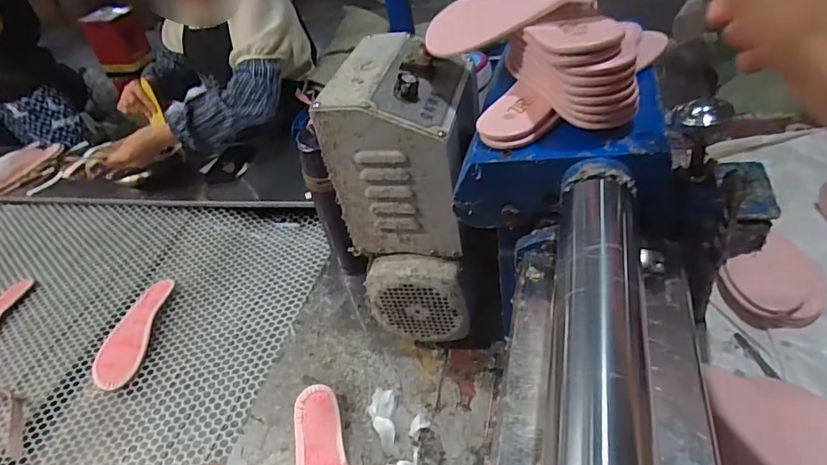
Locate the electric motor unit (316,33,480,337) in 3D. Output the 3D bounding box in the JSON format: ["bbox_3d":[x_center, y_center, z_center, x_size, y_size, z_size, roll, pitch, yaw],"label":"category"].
[{"bbox_3d":[0.000,-0.053,0.628,0.143,0.318,0.204,2,43,15],"label":"electric motor unit"}]

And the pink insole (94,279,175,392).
[{"bbox_3d":[-0.497,0.172,0.871,0.087,0.013,0.228,-6,41,1],"label":"pink insole"}]

